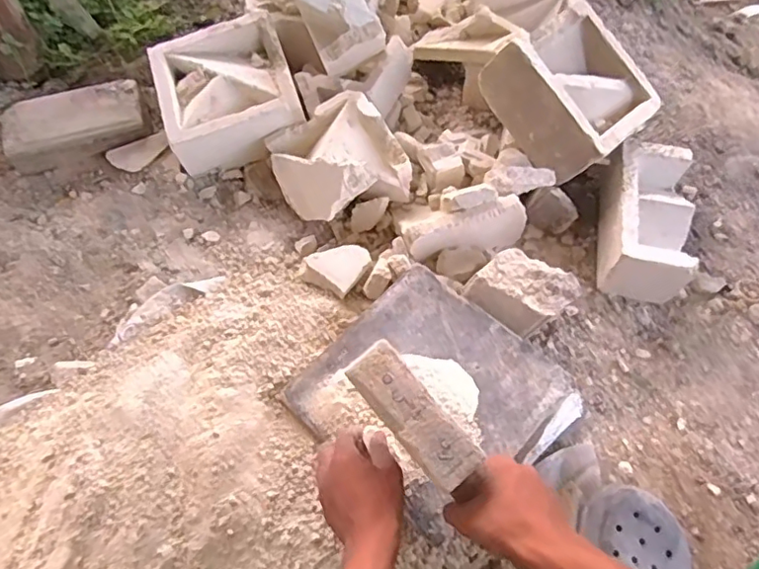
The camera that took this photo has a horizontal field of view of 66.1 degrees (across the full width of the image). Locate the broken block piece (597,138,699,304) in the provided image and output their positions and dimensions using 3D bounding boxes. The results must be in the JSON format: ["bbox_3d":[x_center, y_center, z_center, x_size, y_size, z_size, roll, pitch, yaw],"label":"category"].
[{"bbox_3d":[0.376,-0.091,0.824,0.106,0.094,0.207,10,62,5],"label":"broken block piece"}]

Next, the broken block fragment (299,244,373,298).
[{"bbox_3d":[-0.056,-0.017,0.782,0.093,0.028,0.058,-13,62,-7],"label":"broken block fragment"}]

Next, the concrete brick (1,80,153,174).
[{"bbox_3d":[-0.479,-0.250,0.931,0.217,0.063,0.106,-14,63,-8],"label":"concrete brick"}]

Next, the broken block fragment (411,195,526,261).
[{"bbox_3d":[0.127,-0.069,0.817,0.171,0.073,0.045,-24,64,-13],"label":"broken block fragment"}]

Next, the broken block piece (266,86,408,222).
[{"bbox_3d":[-0.062,-0.184,0.849,0.179,0.077,0.172,-18,63,-10],"label":"broken block piece"}]

